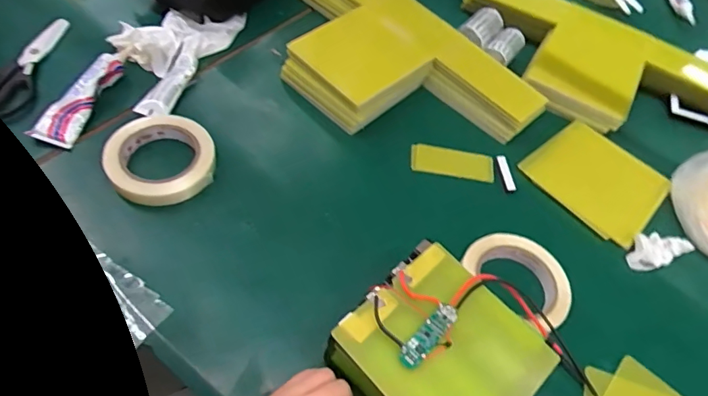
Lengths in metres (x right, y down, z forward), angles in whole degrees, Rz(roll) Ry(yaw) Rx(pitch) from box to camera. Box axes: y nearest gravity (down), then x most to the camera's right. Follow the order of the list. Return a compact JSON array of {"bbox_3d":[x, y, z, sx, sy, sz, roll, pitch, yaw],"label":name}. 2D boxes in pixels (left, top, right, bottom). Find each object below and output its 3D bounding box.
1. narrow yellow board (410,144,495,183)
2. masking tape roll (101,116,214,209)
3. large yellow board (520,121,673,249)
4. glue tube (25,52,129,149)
[{"bbox_3d":[0.125,-0.045,0.620,0.106,0.009,0.042,8,54,-2],"label":"narrow yellow board"},{"bbox_3d":[-0.211,-0.044,0.538,0.111,0.033,0.110,-10,57,-14],"label":"masking tape roll"},{"bbox_3d":[0.310,-0.024,0.624,0.133,0.006,0.155,-40,72,-23],"label":"large yellow board"},{"bbox_3d":[-0.307,-0.122,0.568,0.043,0.028,0.152,21,55,7],"label":"glue tube"}]

